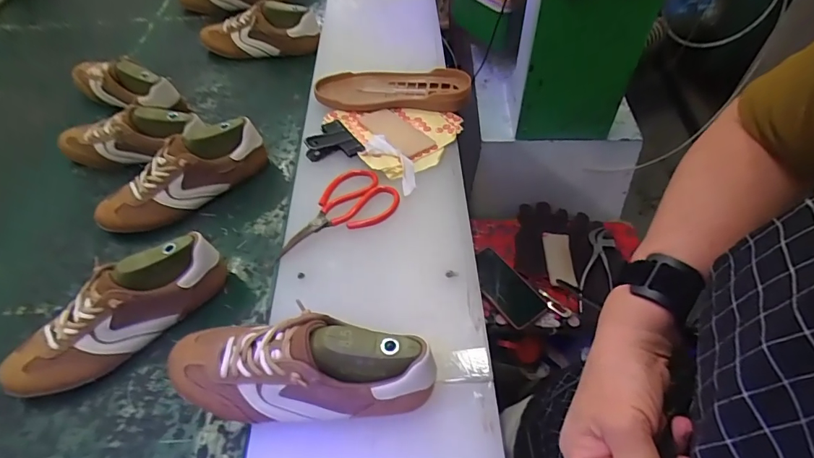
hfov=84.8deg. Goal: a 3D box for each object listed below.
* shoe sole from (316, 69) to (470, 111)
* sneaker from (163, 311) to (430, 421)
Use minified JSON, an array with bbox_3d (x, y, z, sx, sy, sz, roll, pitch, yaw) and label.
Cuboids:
[{"bbox_3d":[-0.024,-0.236,0.751,0.256,0.031,0.094,4,52,7],"label":"shoe sole"},{"bbox_3d":[-0.105,0.132,0.426,0.257,0.098,0.086,2,50,4],"label":"sneaker"}]

